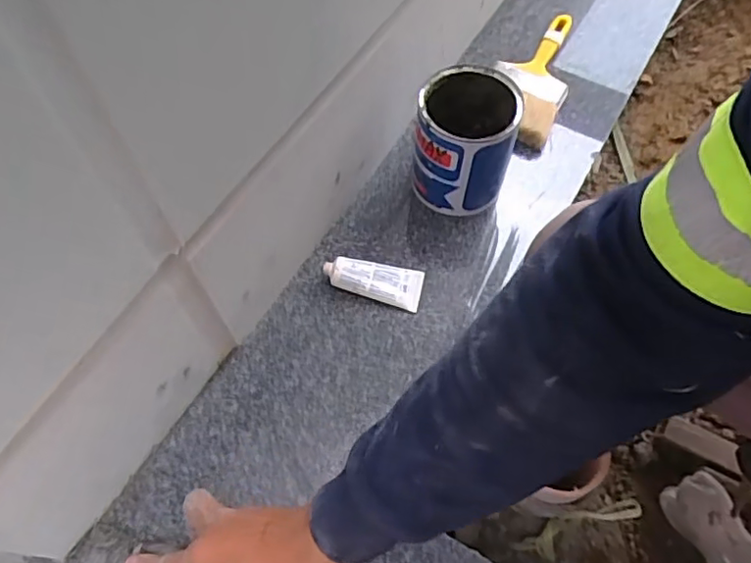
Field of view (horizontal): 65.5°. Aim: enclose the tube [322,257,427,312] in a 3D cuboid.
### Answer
[{"bbox_3d":[-0.002,-0.003,0.591,0.098,0.017,0.048,14,61,-6],"label":"tube"}]

